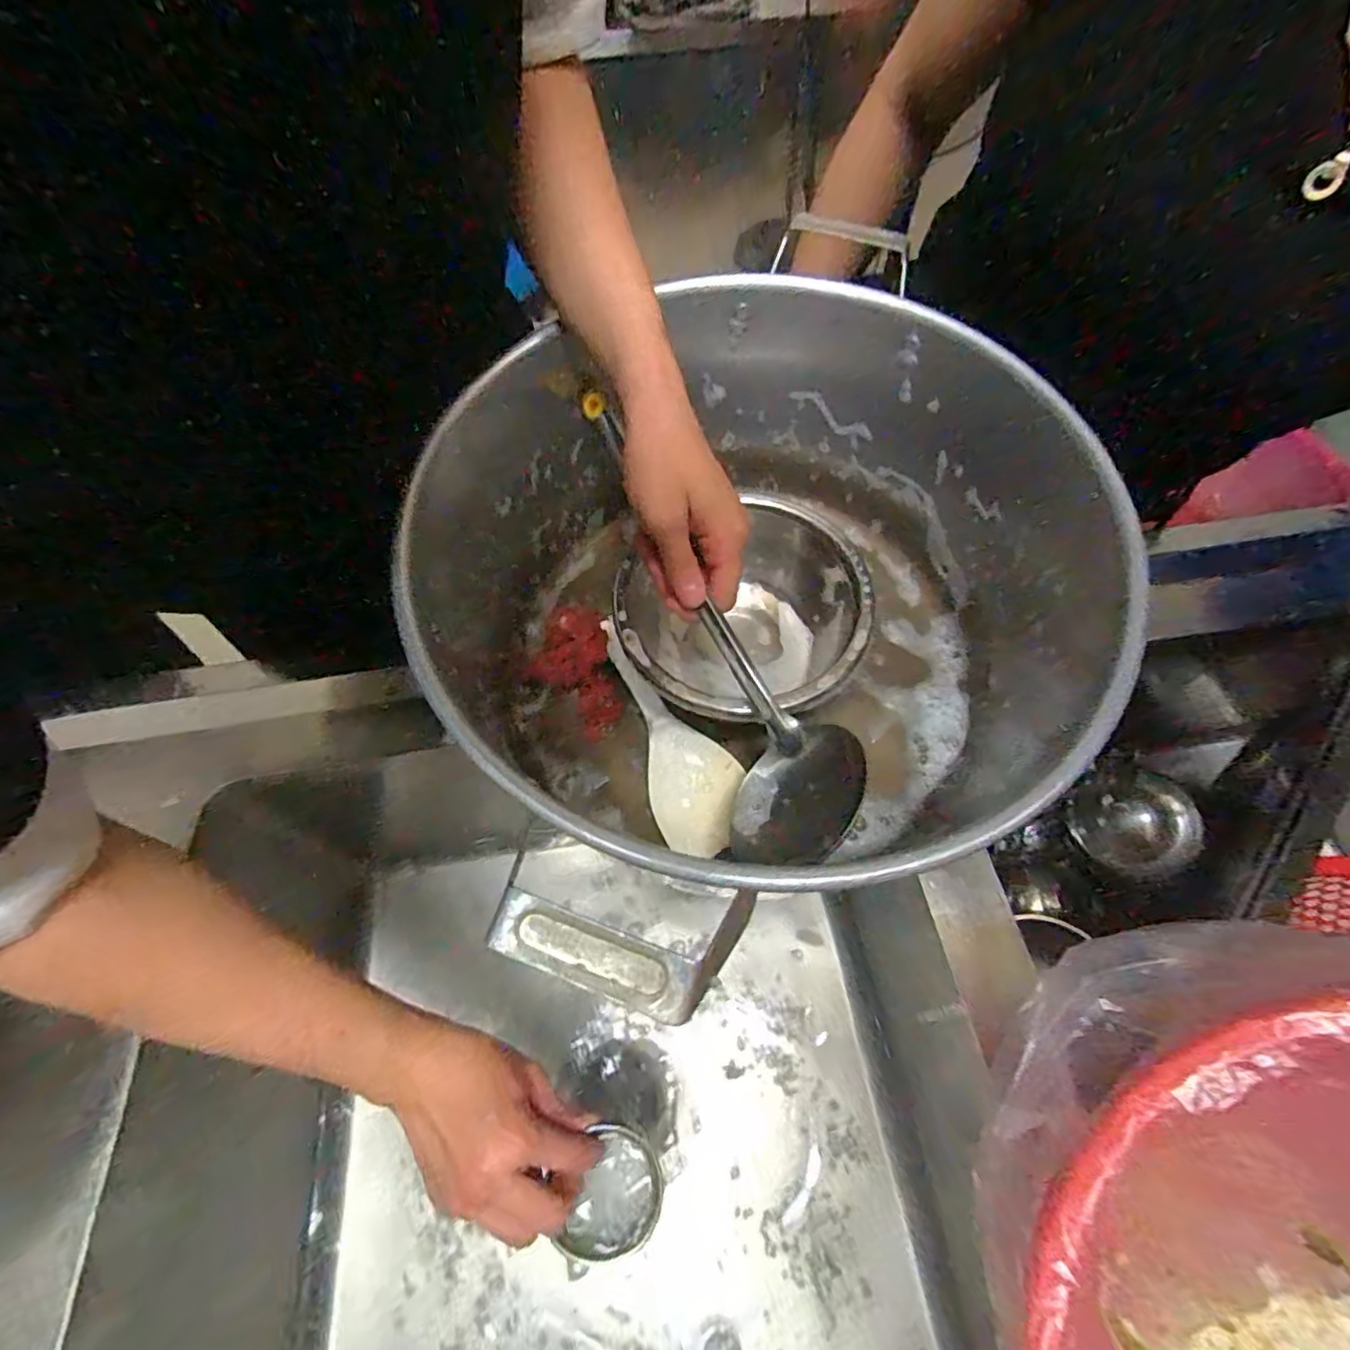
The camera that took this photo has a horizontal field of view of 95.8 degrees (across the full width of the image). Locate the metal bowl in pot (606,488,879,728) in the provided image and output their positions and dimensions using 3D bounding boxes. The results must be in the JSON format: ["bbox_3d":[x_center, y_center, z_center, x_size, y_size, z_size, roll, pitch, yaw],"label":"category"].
[{"bbox_3d":[0.048,-0.037,0.451,0.175,0.081,0.166,-1,60,1],"label":"metal bowl in pot"}]

